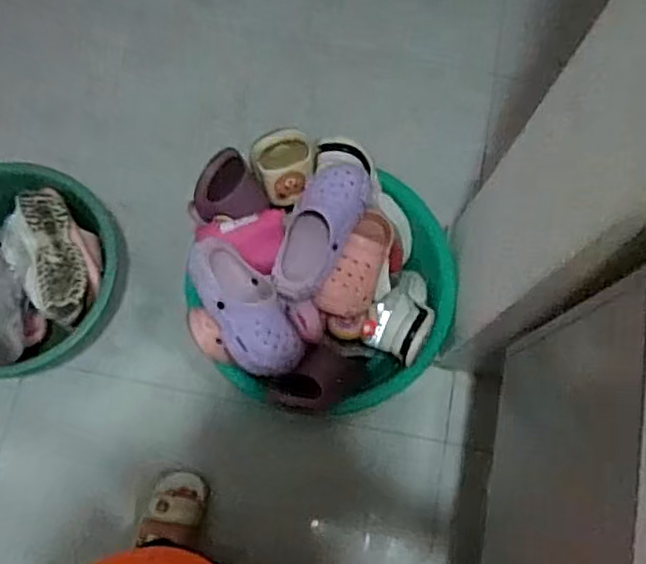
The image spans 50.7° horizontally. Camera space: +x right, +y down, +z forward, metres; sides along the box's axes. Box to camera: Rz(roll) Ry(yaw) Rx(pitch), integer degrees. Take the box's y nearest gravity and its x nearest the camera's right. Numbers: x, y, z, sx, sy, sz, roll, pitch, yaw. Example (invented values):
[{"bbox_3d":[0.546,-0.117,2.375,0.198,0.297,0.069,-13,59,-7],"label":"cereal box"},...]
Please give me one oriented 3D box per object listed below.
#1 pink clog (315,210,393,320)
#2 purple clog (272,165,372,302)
[{"bbox_3d":[0.067,-0.037,1.179,0.101,0.075,0.235,33,61,-5],"label":"pink clog"},{"bbox_3d":[-0.006,-0.093,1.121,0.115,0.085,0.259,23,74,5],"label":"purple clog"}]

